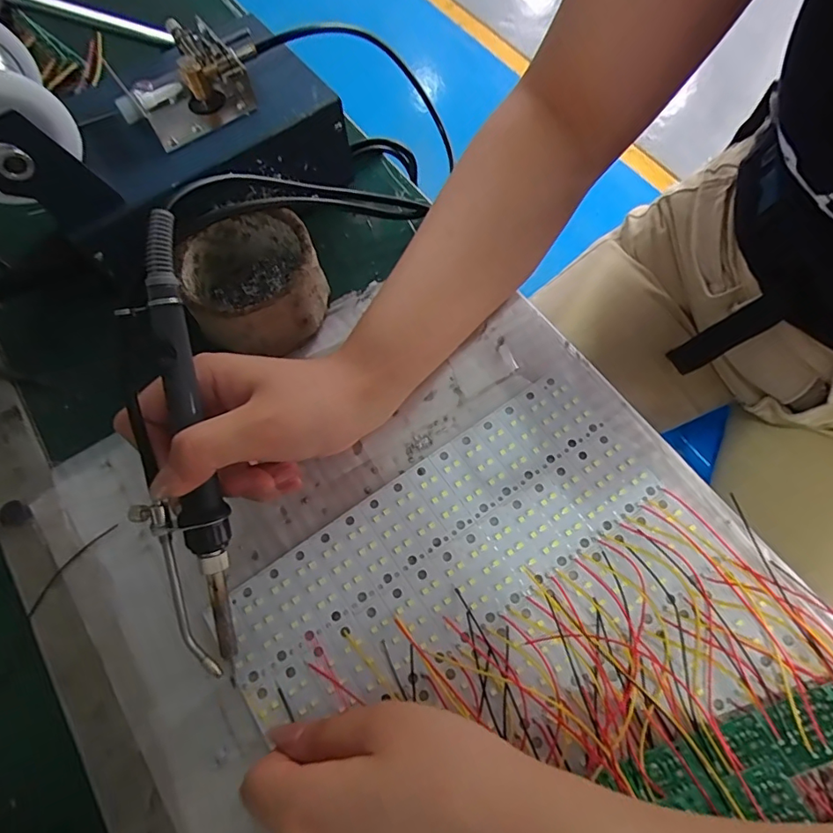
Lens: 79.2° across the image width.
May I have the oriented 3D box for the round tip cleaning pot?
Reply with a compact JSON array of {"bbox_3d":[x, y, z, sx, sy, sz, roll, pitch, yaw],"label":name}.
[{"bbox_3d":[-0.101,-0.084,0.313,0.078,0.049,0.082,-1,67,2],"label":"round tip cleaning pot"}]

